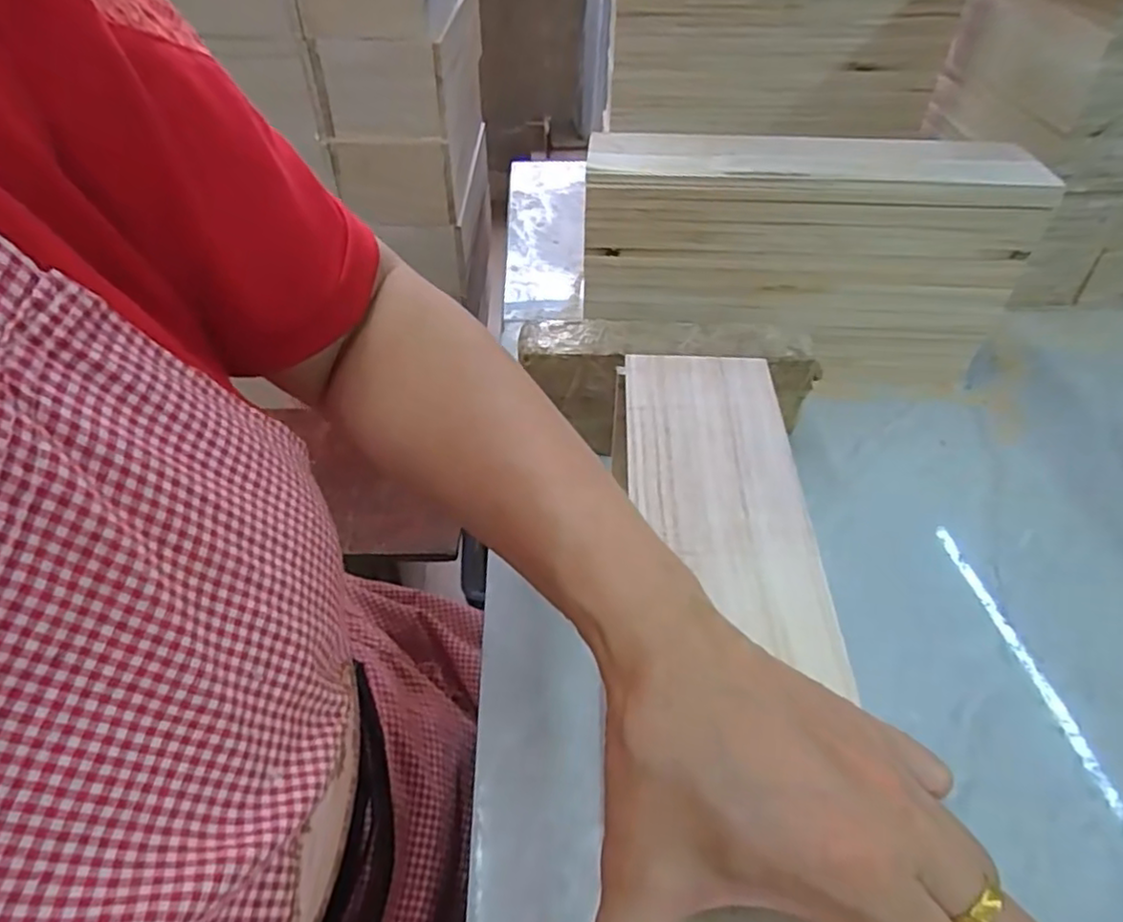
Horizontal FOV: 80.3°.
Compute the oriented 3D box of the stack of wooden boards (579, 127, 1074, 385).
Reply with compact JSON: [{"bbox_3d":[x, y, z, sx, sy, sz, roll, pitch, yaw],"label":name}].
[{"bbox_3d":[0.190,-0.168,0.565,0.334,0.184,0.087,2,45,3],"label":"stack of wooden boards"}]

